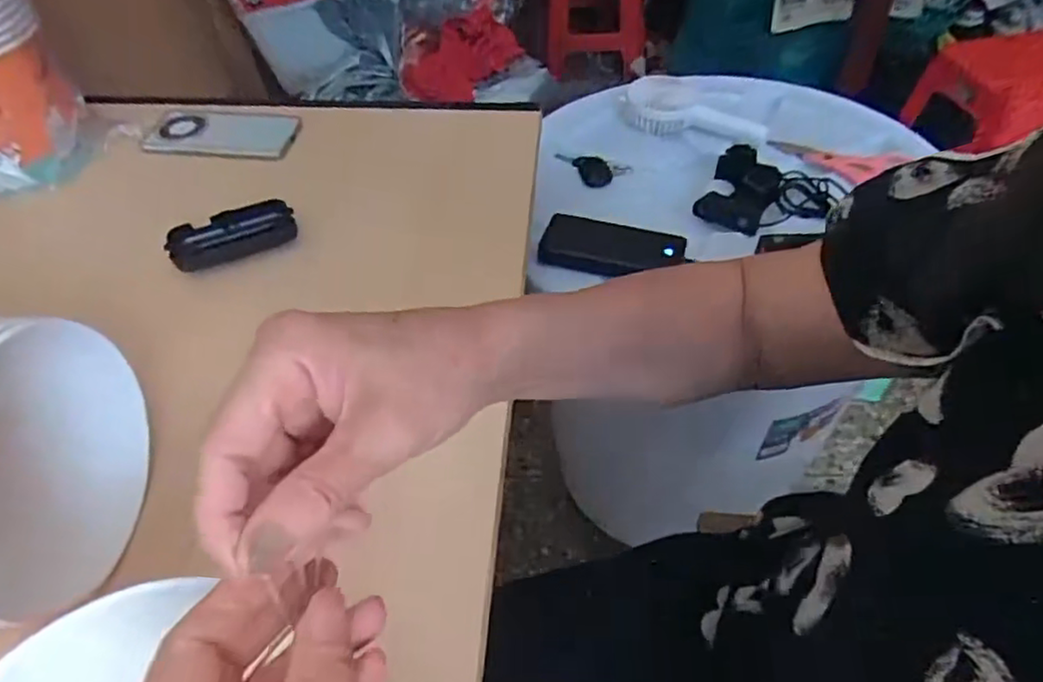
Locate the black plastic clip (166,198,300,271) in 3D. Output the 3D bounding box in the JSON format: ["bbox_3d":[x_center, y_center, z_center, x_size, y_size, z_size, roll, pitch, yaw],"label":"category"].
[{"bbox_3d":[-0.271,-0.102,0.608,0.109,0.029,0.046,-25,51,-16],"label":"black plastic clip"}]

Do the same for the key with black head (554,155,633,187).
[{"bbox_3d":[0.089,-0.228,0.863,0.103,0.005,0.060,16,52,18],"label":"key with black head"}]

